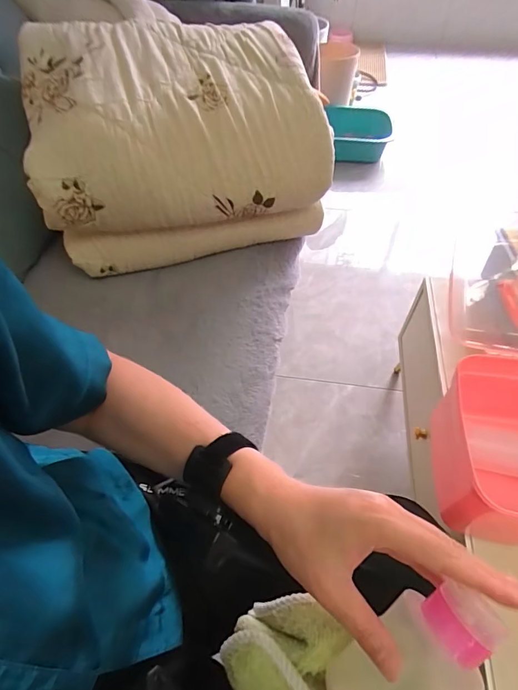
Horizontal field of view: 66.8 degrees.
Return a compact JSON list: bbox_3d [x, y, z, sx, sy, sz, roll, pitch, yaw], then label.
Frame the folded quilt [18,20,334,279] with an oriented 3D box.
[{"bbox_3d":[-0.155,-0.384,0.763,0.481,0.296,0.365,-15,54,-10],"label":"folded quilt"}]

